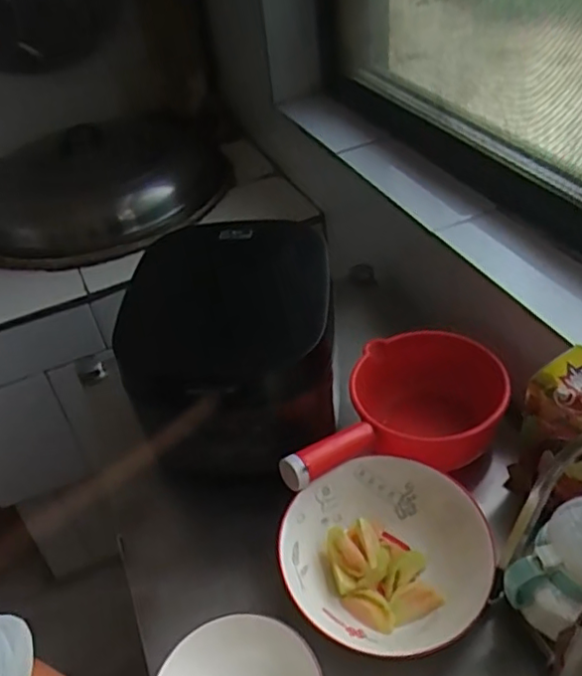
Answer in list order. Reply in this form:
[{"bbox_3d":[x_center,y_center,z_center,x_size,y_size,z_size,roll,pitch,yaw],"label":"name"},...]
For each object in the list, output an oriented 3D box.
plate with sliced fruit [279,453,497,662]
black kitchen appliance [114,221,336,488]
[{"bbox_3d":[0.095,0.214,0.597,0.198,0.051,0.194,-5,41,4],"label":"plate with sliced fruit"},{"bbox_3d":[-0.063,0.020,0.709,0.209,0.218,0.231,-9,41,-1],"label":"black kitchen appliance"}]

